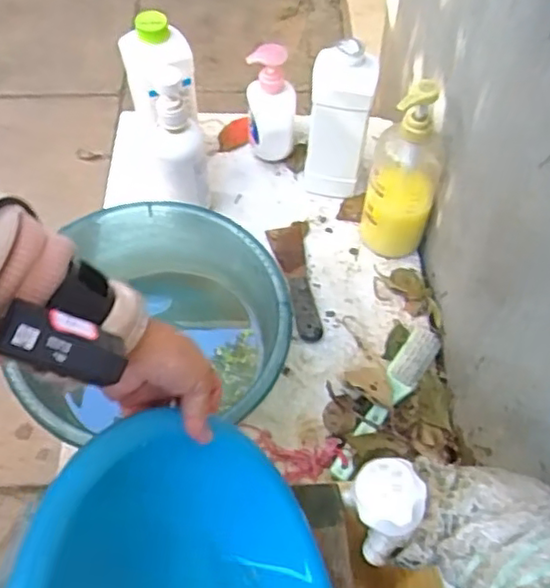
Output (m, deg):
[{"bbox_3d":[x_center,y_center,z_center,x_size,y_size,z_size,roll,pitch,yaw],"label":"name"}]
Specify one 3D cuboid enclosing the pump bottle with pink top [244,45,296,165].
[{"bbox_3d":[-0.007,-0.266,0.928,0.071,0.178,0.056,0,57,0],"label":"pump bottle with pink top"}]

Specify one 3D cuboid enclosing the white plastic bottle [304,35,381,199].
[{"bbox_3d":[0.084,-0.226,0.877,0.082,0.224,0.065,5,58,3],"label":"white plastic bottle"}]

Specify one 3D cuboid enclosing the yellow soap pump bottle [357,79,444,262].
[{"bbox_3d":[0.164,-0.157,0.816,0.089,0.252,0.090,14,59,9],"label":"yellow soap pump bottle"}]

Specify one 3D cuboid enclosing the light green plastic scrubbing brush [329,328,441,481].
[{"bbox_3d":[0.133,0.128,0.773,0.038,0.023,0.220,29,62,17],"label":"light green plastic scrubbing brush"}]

